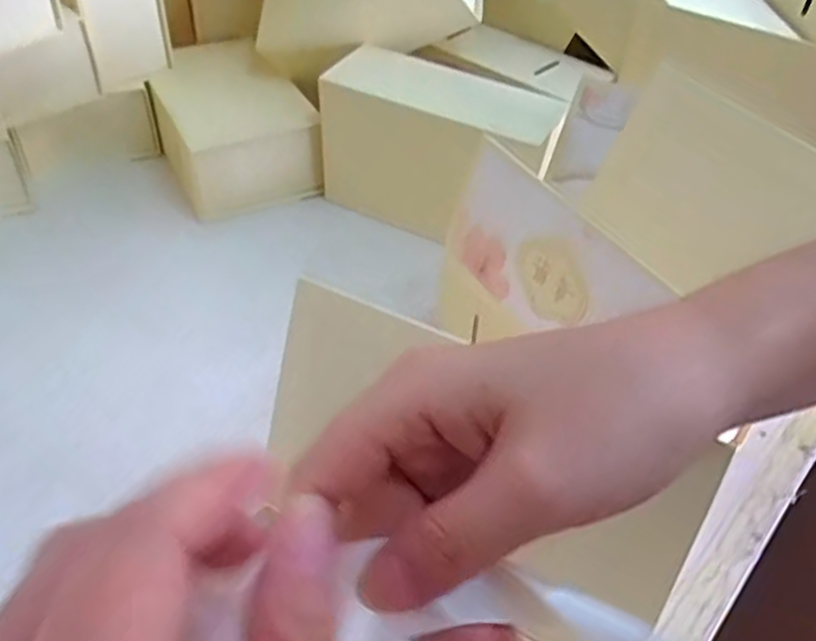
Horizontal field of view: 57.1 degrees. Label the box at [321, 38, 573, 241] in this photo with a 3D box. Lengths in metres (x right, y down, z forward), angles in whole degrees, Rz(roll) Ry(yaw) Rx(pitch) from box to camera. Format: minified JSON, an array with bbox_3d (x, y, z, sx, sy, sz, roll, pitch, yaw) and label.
[{"bbox_3d":[0.018,-0.119,0.519,0.159,0.113,0.059,22,46,19],"label":"box"}]

